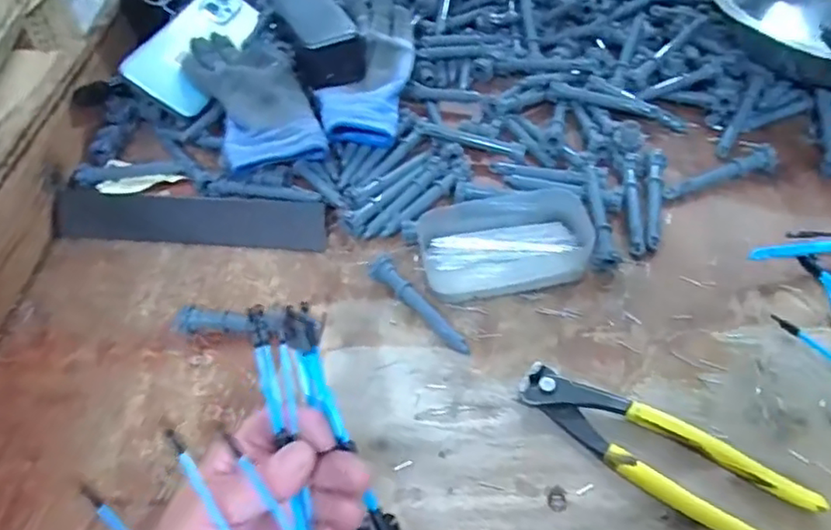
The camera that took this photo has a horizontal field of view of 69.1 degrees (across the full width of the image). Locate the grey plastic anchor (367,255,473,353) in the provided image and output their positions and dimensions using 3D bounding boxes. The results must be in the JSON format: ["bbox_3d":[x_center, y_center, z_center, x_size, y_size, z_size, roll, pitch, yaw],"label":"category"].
[{"bbox_3d":[0.002,0.028,0.413,0.015,0.013,0.097,-34,57,-21],"label":"grey plastic anchor"}]

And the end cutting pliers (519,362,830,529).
[{"bbox_3d":[0.136,0.107,0.342,0.163,0.014,0.045,27,58,23],"label":"end cutting pliers"}]

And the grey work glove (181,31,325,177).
[{"bbox_3d":[-0.143,-0.148,0.535,0.089,0.048,0.177,-24,54,-14],"label":"grey work glove"}]

